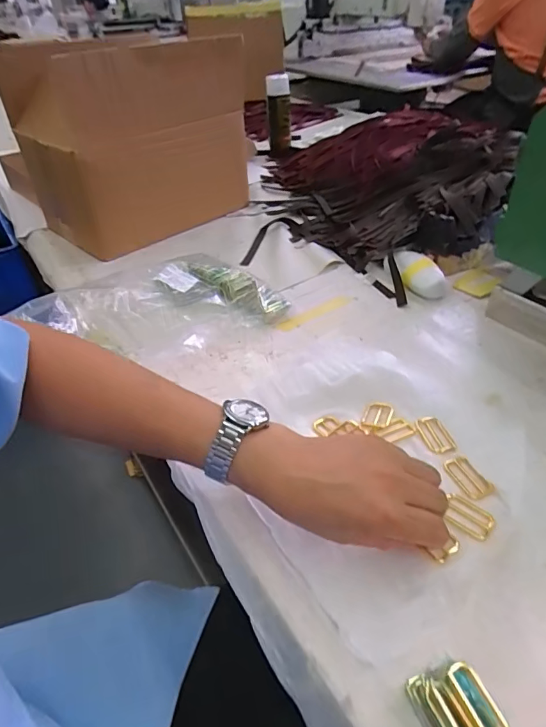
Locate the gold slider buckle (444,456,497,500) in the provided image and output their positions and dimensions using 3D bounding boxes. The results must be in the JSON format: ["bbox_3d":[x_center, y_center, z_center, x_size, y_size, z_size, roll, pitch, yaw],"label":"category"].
[{"bbox_3d":[0.188,0.110,0.432,0.029,0.005,0.046,-18,43,-16],"label":"gold slider buckle"}]

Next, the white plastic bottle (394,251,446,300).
[{"bbox_3d":[0.230,-0.146,0.714,0.051,0.035,0.107,-10,41,-8],"label":"white plastic bottle"}]

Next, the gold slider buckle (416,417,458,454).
[{"bbox_3d":[0.171,0.075,0.474,0.032,0.006,0.047,-12,42,-10],"label":"gold slider buckle"}]

